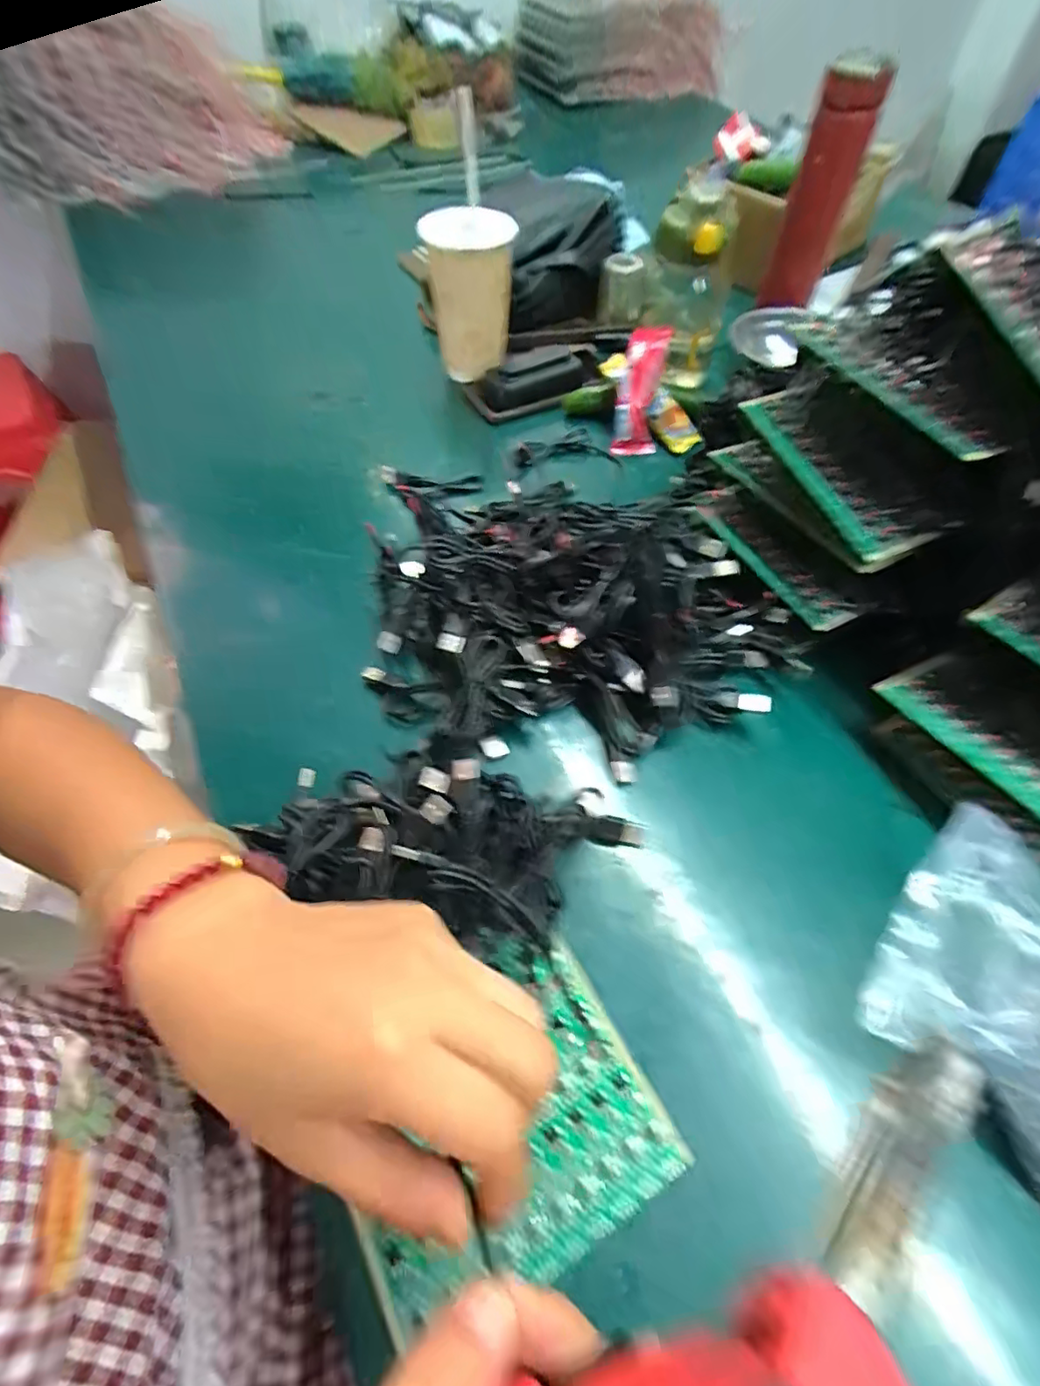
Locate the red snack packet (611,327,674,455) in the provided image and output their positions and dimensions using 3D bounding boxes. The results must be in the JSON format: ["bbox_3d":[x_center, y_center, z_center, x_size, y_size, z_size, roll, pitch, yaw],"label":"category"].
[{"bbox_3d":[0.120,-0.300,0.597,0.042,0.037,0.116,9,98,5],"label":"red snack packet"}]

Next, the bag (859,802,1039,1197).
[{"bbox_3d":[0.245,0.157,0.286,0.119,0.067,0.149,-37,63,-23],"label":"bag"}]

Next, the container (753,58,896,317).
[{"bbox_3d":[0.323,-0.536,0.641,0.059,0.209,0.055,0,58,0],"label":"container"}]

